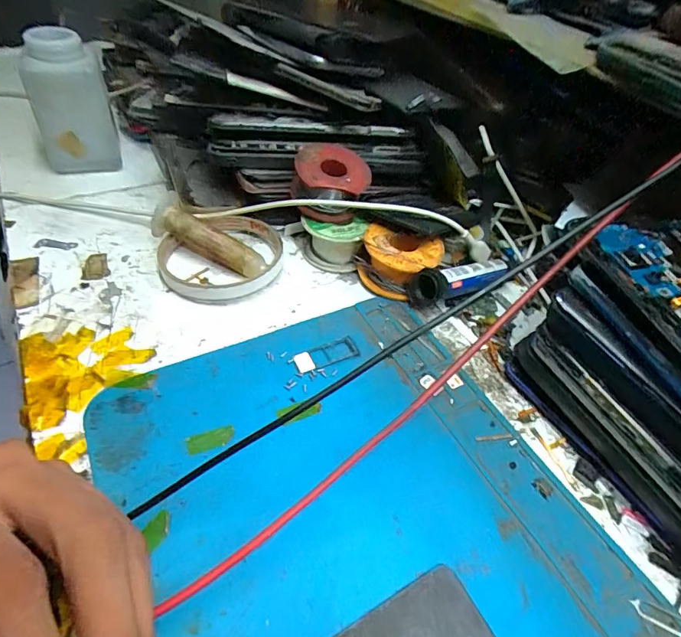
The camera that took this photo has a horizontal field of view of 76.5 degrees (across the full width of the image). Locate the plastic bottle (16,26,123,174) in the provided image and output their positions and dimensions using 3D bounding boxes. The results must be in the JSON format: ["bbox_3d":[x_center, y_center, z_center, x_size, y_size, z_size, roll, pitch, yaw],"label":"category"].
[{"bbox_3d":[-0.212,-0.165,0.338,0.054,0.094,0.047,-21,53,-24],"label":"plastic bottle"}]

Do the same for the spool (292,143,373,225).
[{"bbox_3d":[-0.007,-0.099,0.308,0.053,0.031,0.057,5,47,-3],"label":"spool"}]

